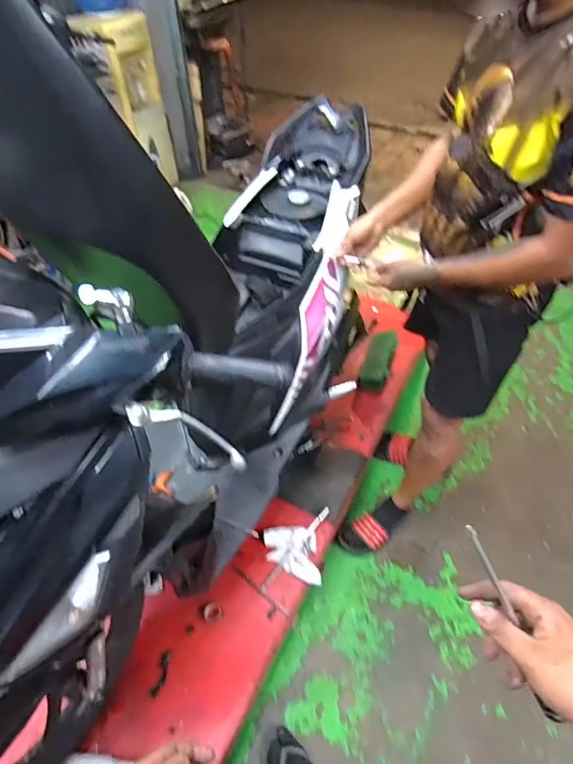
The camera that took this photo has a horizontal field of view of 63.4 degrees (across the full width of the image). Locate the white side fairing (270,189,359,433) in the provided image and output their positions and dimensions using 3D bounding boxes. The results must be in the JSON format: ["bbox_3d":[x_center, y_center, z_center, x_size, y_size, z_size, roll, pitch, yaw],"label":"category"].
[{"bbox_3d":[0.084,-0.190,1.140,0.096,0.130,0.645,14,87,16],"label":"white side fairing"}]

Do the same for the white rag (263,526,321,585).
[{"bbox_3d":[0.015,0.483,1.298,0.144,0.020,0.153,-4,49,-3],"label":"white rag"}]

